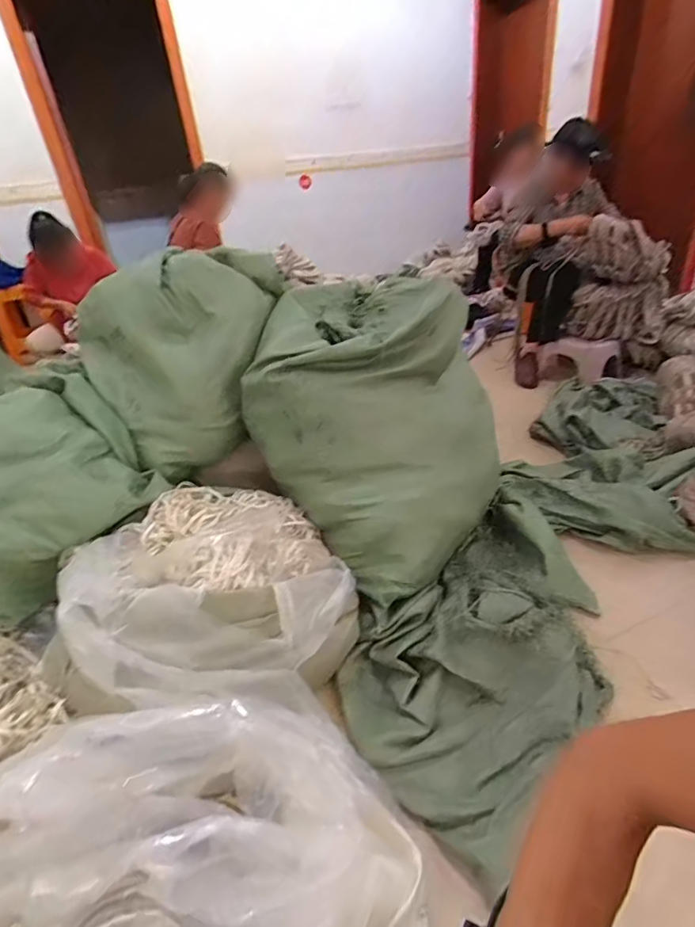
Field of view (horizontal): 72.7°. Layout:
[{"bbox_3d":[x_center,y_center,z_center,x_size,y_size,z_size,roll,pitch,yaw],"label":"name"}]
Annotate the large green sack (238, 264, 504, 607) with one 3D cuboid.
[{"bbox_3d":[0.059,-0.111,1.172,0.555,0.511,0.504,22,41,39],"label":"large green sack"}]

